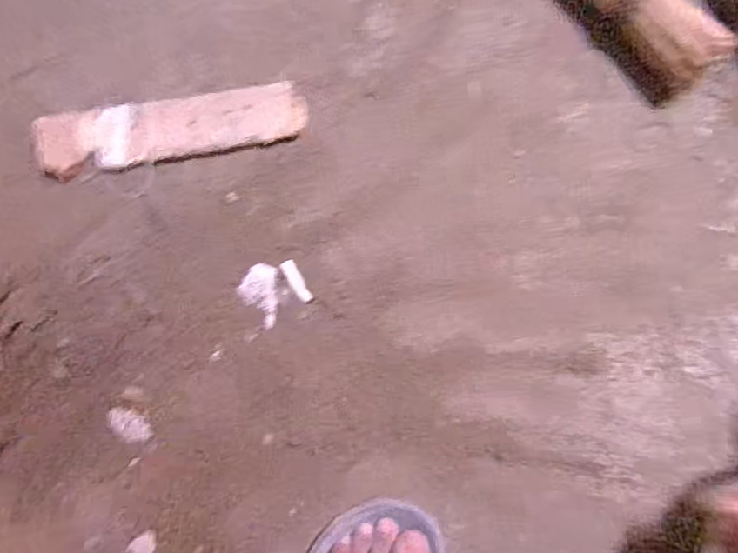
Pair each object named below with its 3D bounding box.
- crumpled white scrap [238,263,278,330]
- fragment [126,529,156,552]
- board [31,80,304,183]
[{"bbox_3d":[-0.104,0.018,0.483,0.034,0.013,0.061,-3,84,7],"label":"crumpled white scrap"},{"bbox_3d":[-0.226,0.271,0.511,0.030,0.008,0.023,-38,81,2],"label":"fragment"},{"bbox_3d":[-0.218,-0.156,0.545,0.304,0.013,0.069,-5,84,7],"label":"board"}]

